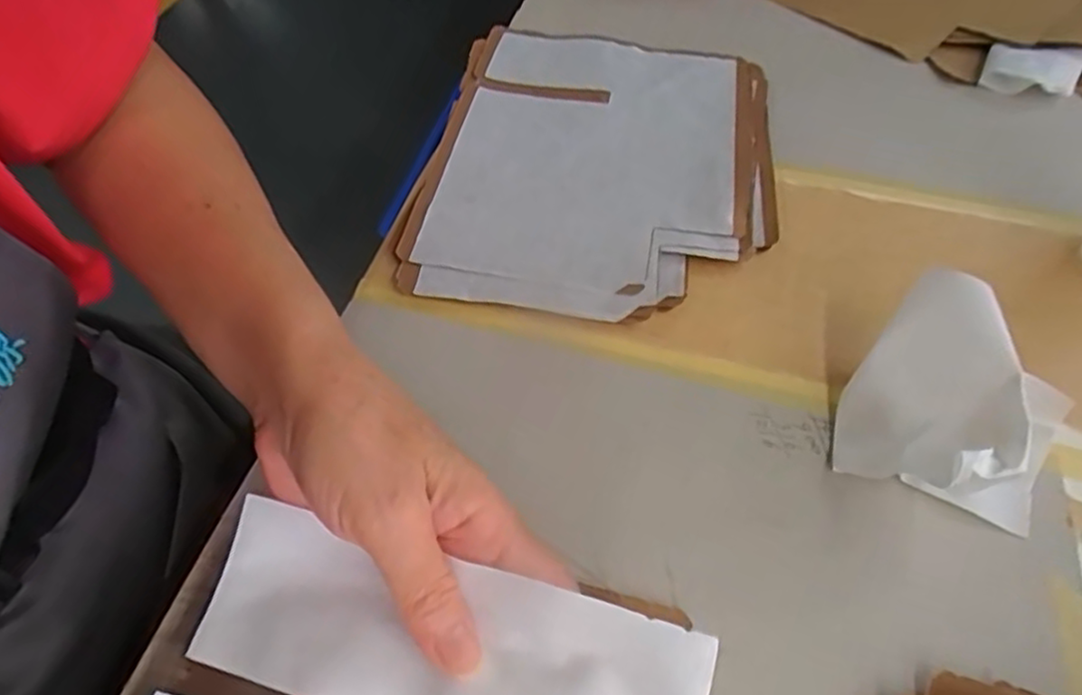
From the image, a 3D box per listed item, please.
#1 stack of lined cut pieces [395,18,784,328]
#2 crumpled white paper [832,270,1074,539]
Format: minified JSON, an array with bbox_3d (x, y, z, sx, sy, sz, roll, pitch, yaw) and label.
[{"bbox_3d":[0.039,-0.121,0.429,0.206,0.011,0.251,8,56,6],"label":"stack of lined cut pieces"},{"bbox_3d":[0.185,0.026,0.296,0.088,0.054,0.093,34,62,22],"label":"crumpled white paper"}]

